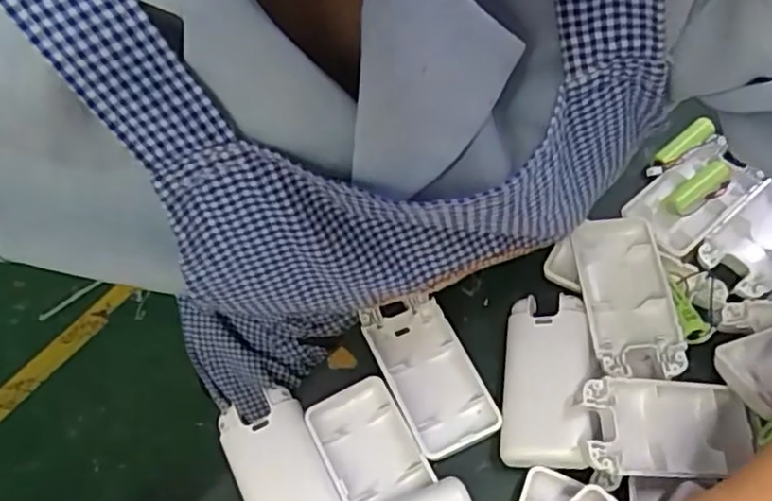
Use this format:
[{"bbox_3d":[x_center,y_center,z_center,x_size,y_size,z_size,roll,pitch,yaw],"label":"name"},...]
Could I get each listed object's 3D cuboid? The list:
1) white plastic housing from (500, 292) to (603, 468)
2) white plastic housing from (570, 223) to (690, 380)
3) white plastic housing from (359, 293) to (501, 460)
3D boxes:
[{"bbox_3d":[0.083,0.065,0.350,0.044,0.014,0.093,-8,54,26],"label":"white plastic housing"},{"bbox_3d":[0.129,0.023,0.369,0.044,0.022,0.099,-3,59,2],"label":"white plastic housing"},{"bbox_3d":[0.023,0.066,0.363,0.046,0.011,0.088,-22,60,-10],"label":"white plastic housing"}]

